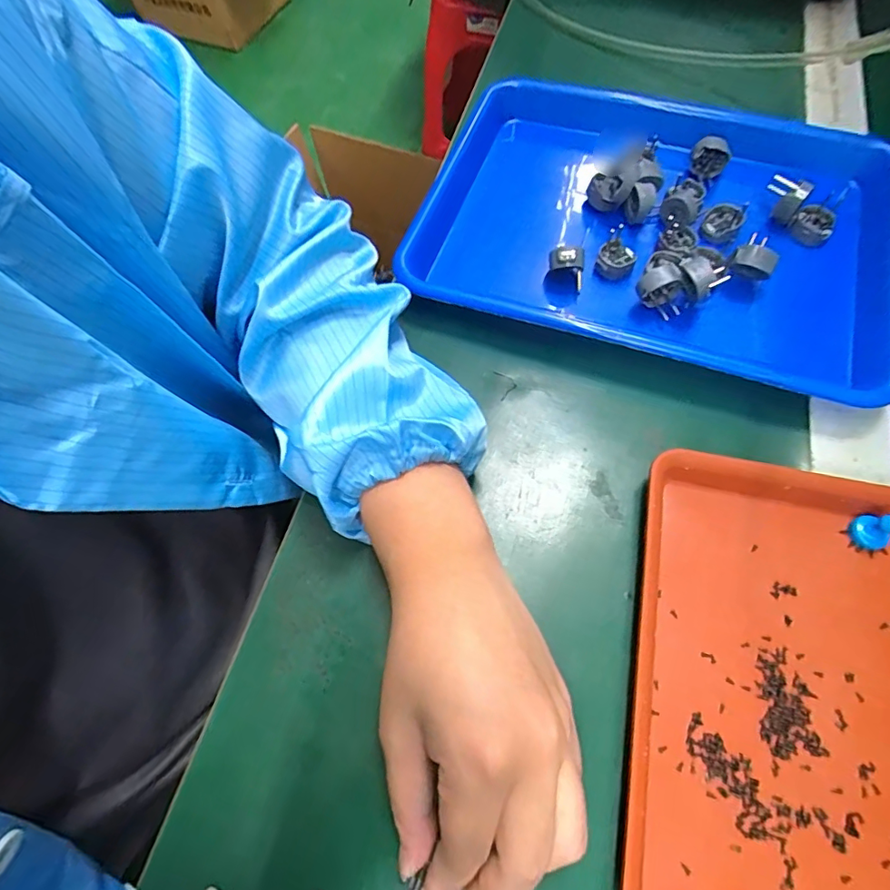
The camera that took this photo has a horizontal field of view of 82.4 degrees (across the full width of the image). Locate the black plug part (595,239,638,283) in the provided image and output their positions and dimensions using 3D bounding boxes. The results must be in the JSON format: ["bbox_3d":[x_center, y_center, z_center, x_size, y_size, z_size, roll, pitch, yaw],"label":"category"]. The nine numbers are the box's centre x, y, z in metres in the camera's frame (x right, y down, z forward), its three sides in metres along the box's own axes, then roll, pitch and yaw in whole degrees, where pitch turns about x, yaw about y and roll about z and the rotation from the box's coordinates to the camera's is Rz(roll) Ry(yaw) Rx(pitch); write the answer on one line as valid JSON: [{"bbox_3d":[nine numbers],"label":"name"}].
[{"bbox_3d":[0.125,-0.134,0.368,0.026,0.015,0.023,-39,68,-14],"label":"black plug part"}]

